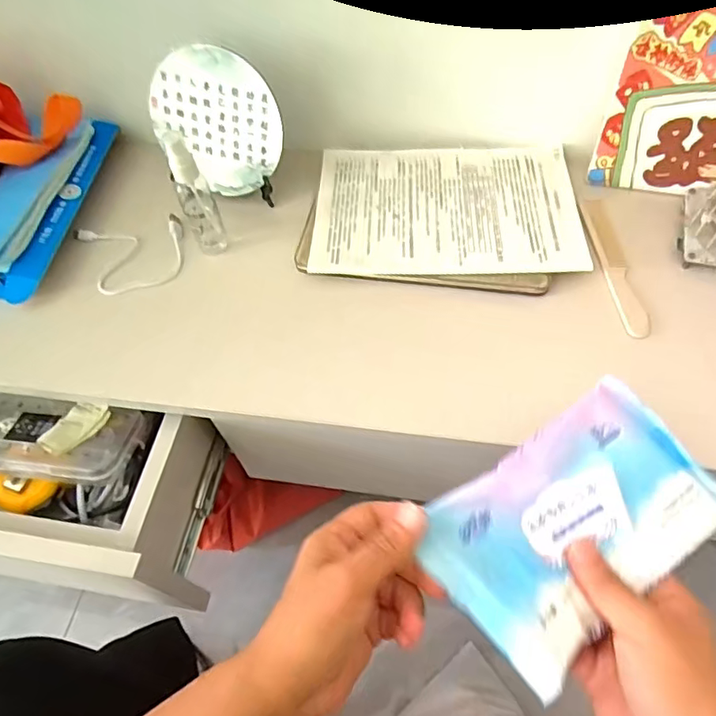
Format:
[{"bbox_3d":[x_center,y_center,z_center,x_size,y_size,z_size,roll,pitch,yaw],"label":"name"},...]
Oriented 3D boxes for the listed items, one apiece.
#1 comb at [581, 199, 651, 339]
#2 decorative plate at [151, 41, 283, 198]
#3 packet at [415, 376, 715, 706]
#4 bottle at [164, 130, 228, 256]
[{"bbox_3d":[0.241,-0.087,0.510,0.027,0.010,0.166,0,57,-1],"label":"comb"},{"bbox_3d":[-0.139,-0.238,0.540,0.135,0.119,0.009,39,37,-14],"label":"decorative plate"},{"bbox_3d":[0.130,0.092,0.317,0.177,0.025,0.103,-33,60,-15],"label":"packet"},{"bbox_3d":[-0.154,-0.157,0.507,0.029,0.116,0.030,-22,58,-9],"label":"bottle"}]

